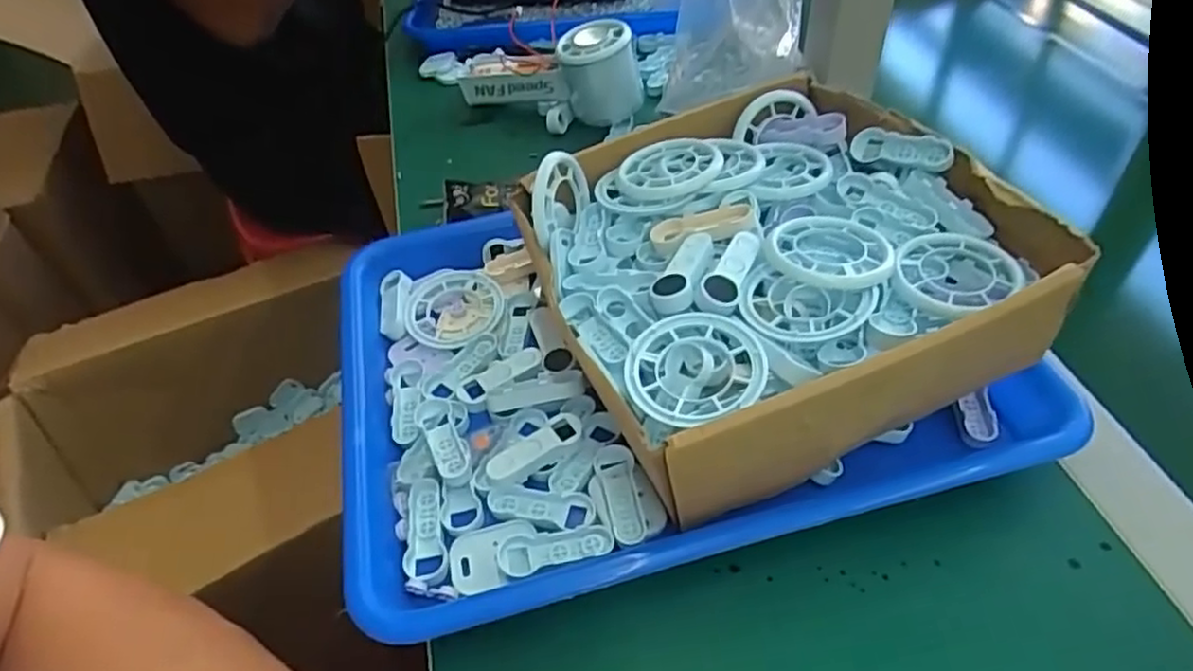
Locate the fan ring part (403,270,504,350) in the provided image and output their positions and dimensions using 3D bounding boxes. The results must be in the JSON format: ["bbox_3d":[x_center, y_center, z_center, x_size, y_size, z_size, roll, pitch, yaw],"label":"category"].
[{"bbox_3d":[-0.084,-0.017,0.414,0.056,0.009,0.057,-7,47,-1],"label":"fan ring part"}]

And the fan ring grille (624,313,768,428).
[{"bbox_3d":[0.041,0.010,0.292,0.056,0.013,0.057,-3,47,3],"label":"fan ring grille"}]

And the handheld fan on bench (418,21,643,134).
[{"bbox_3d":[-0.065,-0.225,0.572,0.223,0.073,0.067,24,53,25],"label":"handheld fan on bench"}]

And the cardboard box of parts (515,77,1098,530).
[{"bbox_3d":[0.084,-0.027,0.352,0.208,0.088,0.203,-19,48,-12],"label":"cardboard box of parts"}]

